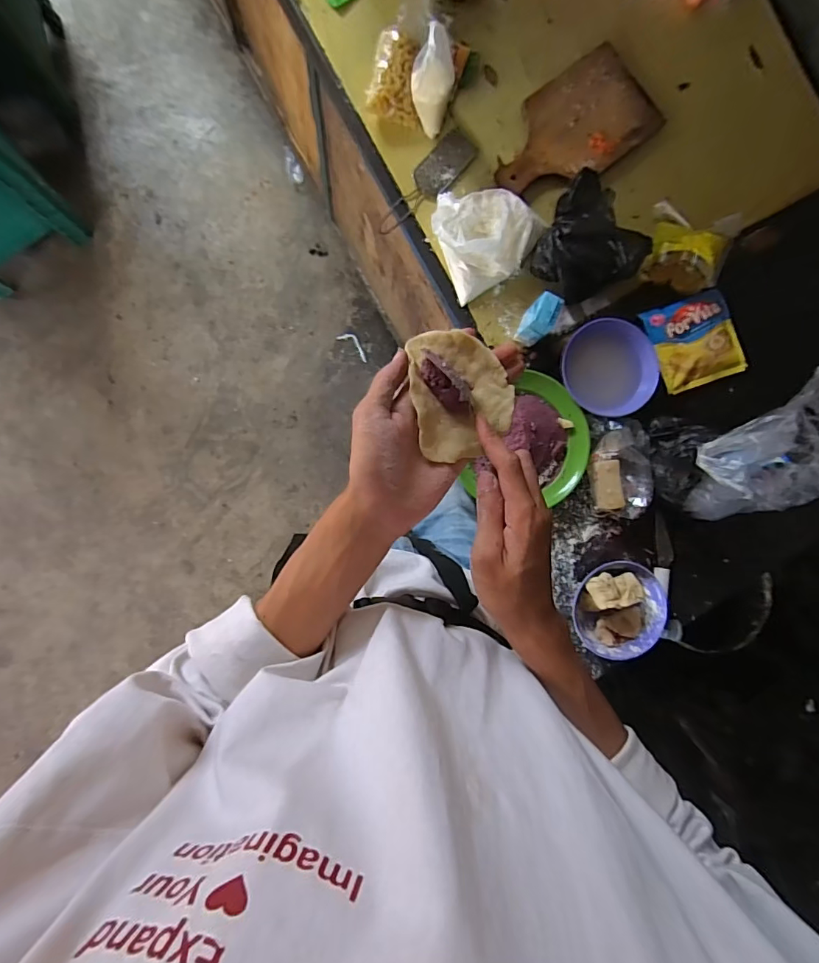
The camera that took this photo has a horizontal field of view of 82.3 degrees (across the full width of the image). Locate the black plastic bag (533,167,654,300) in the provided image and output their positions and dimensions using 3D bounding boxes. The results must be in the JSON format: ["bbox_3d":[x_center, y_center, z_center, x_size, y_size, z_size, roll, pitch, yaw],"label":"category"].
[{"bbox_3d":[0.268,-0.367,0.725,0.151,0.055,0.157,-36,95,-5],"label":"black plastic bag"}]

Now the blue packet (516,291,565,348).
[{"bbox_3d":[0.194,-0.242,0.704,0.033,0.074,0.057,26,87,-7],"label":"blue packet"}]

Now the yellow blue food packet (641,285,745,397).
[{"bbox_3d":[0.459,-0.225,0.751,0.139,0.027,0.136,-19,93,-7],"label":"yellow blue food packet"}]

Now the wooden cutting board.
[{"bbox_3d":[0.263,-0.569,0.758,0.284,0.013,0.160,-38,95,-5],"label":"wooden cutting board"}]

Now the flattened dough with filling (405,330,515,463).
[{"bbox_3d":[0.041,-0.071,0.363,0.079,0.031,0.101,-14,91,-7],"label":"flattened dough with filling"}]

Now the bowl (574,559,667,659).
[{"bbox_3d":[0.320,0.195,0.713,0.144,0.061,0.141,0,91,-7],"label":"bowl"}]

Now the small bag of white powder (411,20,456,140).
[{"bbox_3d":[0.035,-0.578,0.679,0.058,0.137,0.041,-11,70,-7],"label":"small bag of white powder"}]

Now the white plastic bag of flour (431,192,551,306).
[{"bbox_3d":[0.122,-0.388,0.722,0.168,0.054,0.147,-32,95,-6],"label":"white plastic bag of flour"}]

